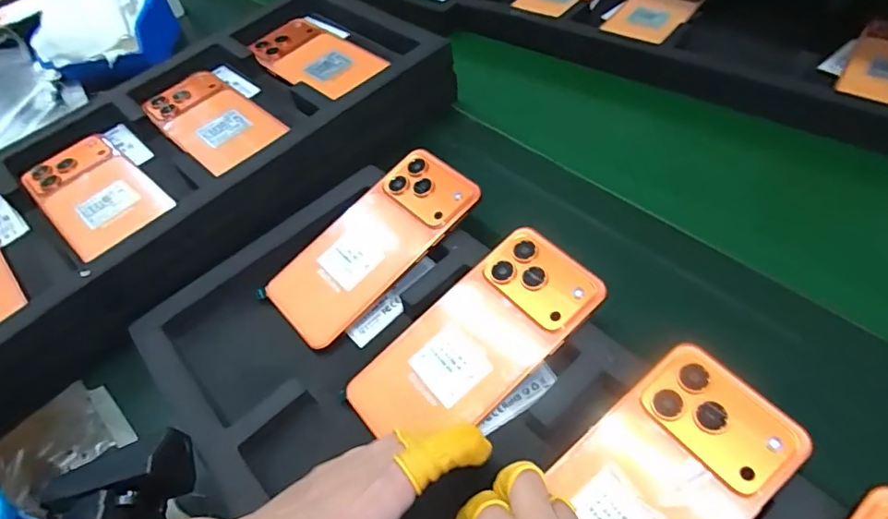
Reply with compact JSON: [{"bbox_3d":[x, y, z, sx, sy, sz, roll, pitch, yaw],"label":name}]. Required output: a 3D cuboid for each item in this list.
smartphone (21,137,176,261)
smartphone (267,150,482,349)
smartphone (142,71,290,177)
[{"bbox_3d":[-0.283,-0.054,0.421,0.159,0.015,0.074,34,62,28],"label":"smartphone"},{"bbox_3d":[-0.053,-0.014,0.382,0.163,0.008,0.076,-44,60,-10],"label":"smartphone"},{"bbox_3d":[-0.217,-0.132,0.478,0.136,0.011,0.076,35,60,26],"label":"smartphone"}]

